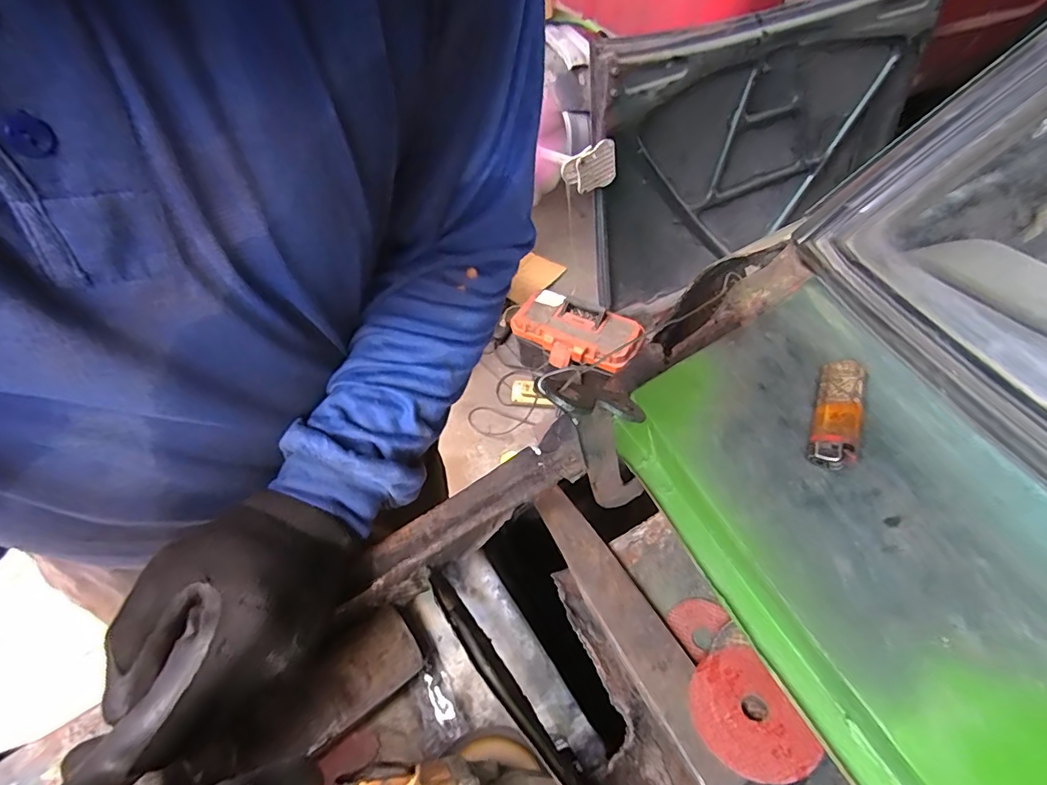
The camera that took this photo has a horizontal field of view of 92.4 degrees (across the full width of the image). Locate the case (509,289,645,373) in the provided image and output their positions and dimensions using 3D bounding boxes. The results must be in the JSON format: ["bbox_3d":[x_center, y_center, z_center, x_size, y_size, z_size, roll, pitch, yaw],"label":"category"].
[{"bbox_3d":[0.154,-0.183,1.520,0.358,0.078,0.213,21,56,18],"label":"case"}]

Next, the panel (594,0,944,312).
[{"bbox_3d":[0.648,-0.685,1.461,1.052,0.723,0.095,-17,44,-3],"label":"panel"}]

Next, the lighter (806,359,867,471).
[{"bbox_3d":[0.191,0.012,0.305,0.023,0.018,0.077,18,55,16],"label":"lighter"}]

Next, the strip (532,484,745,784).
[{"bbox_3d":[0.076,0.167,0.384,0.041,0.011,0.235,-23,51,-18],"label":"strip"}]

